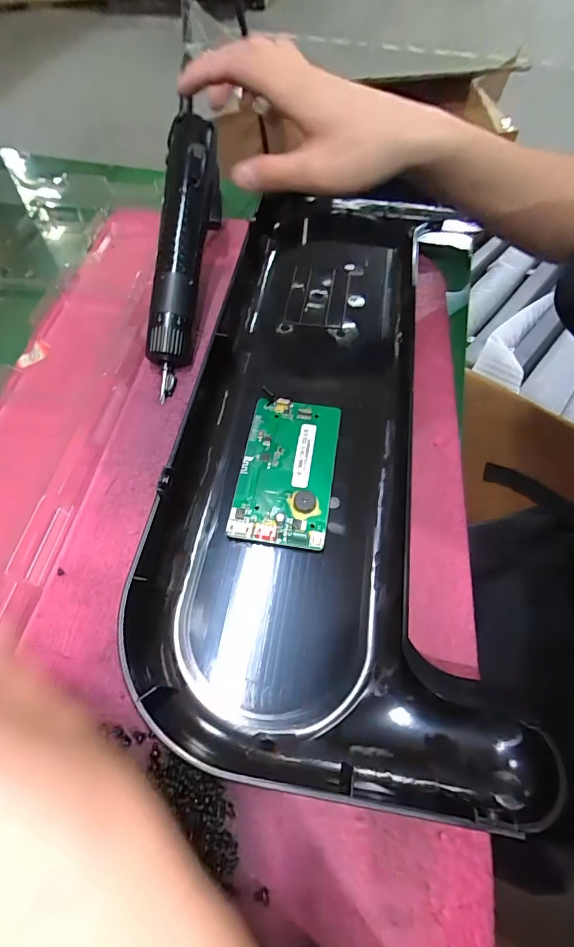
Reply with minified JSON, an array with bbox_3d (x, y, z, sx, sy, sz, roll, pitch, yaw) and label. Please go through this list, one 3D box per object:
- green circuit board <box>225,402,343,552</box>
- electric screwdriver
[{"bbox_3d":[0.000,-0.004,0.287,0.060,0.010,0.104,8,62,5],"label":"green circuit board"},{"bbox_3d":[-0.082,-0.173,0.340,0.039,0.036,0.219,5,82,4],"label":"electric screwdriver"}]

